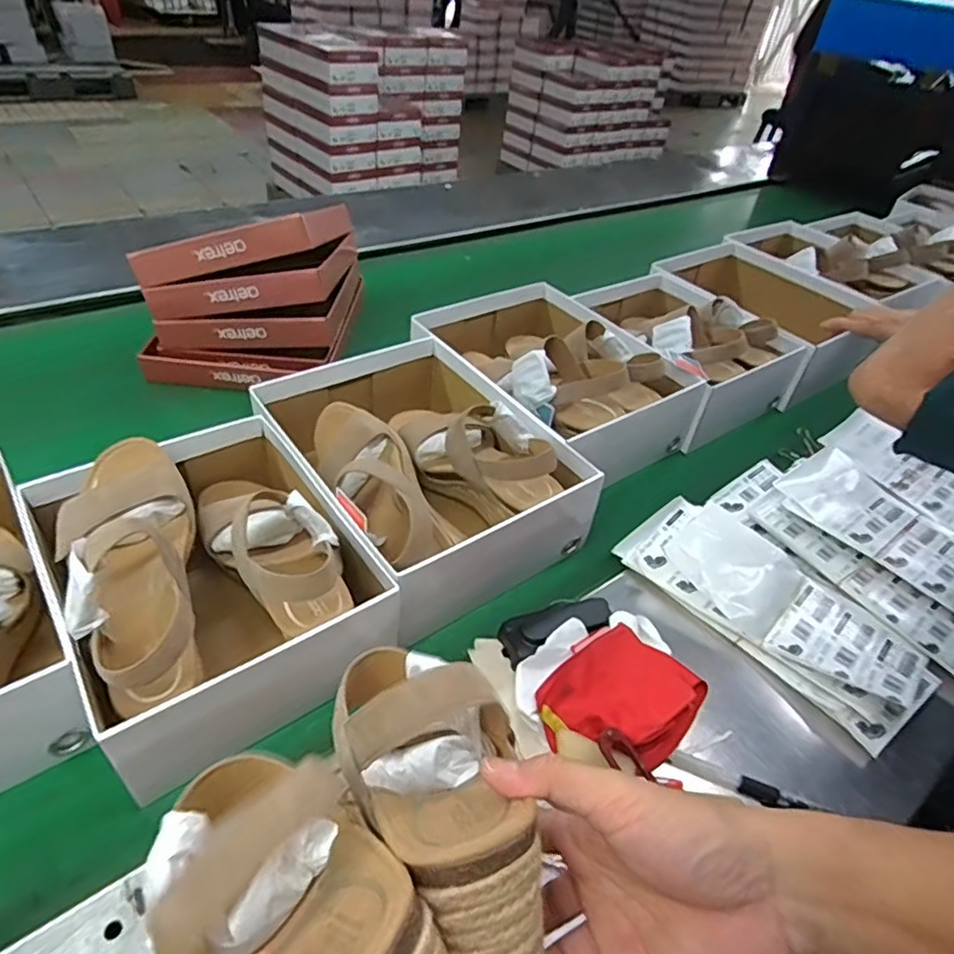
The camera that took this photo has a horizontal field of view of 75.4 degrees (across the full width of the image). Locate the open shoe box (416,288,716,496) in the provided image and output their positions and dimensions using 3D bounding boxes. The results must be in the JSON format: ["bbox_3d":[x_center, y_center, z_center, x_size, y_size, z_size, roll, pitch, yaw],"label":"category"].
[{"bbox_3d":[0.090,-0.133,0.793,0.237,0.127,0.301,-22,47,-30],"label":"open shoe box"}]

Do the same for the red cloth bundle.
[{"bbox_3d":[0.116,0.181,0.501,0.101,0.040,0.118,36,42,28],"label":"red cloth bundle"}]

